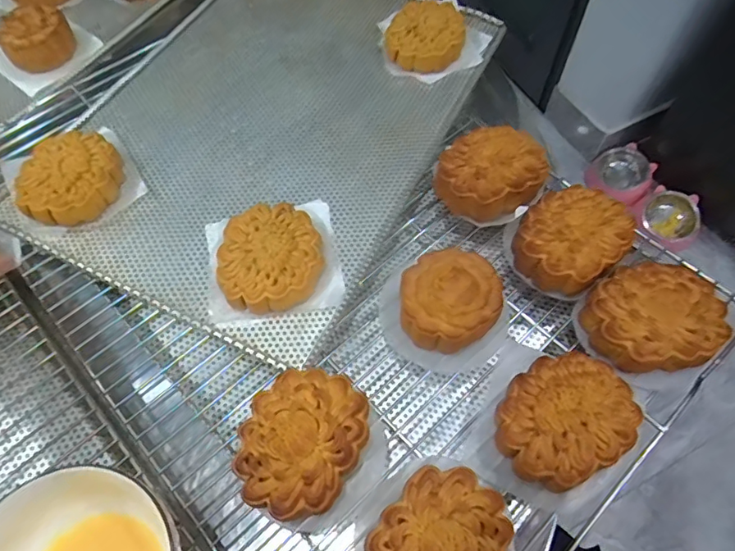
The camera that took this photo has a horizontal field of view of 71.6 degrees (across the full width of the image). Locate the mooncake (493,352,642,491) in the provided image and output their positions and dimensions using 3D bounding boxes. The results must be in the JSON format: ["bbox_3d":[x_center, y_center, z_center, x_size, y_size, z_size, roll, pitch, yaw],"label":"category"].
[{"bbox_3d":[0.122,0.090,0.321,0.080,0.037,0.068,-23,62,-12],"label":"mooncake"}]

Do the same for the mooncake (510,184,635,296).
[{"bbox_3d":[0.155,-0.028,0.388,0.075,0.038,0.070,0,60,1],"label":"mooncake"}]

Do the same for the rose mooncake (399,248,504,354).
[{"bbox_3d":[0.059,0.017,0.363,0.070,0.030,0.071,0,60,1],"label":"rose mooncake"}]

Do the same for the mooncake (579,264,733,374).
[{"bbox_3d":[0.198,0.029,0.352,0.080,0.034,0.070,-13,61,-6],"label":"mooncake"}]

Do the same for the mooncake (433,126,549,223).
[{"bbox_3d":[0.103,-0.081,0.424,0.077,0.045,0.077,0,60,1],"label":"mooncake"}]

